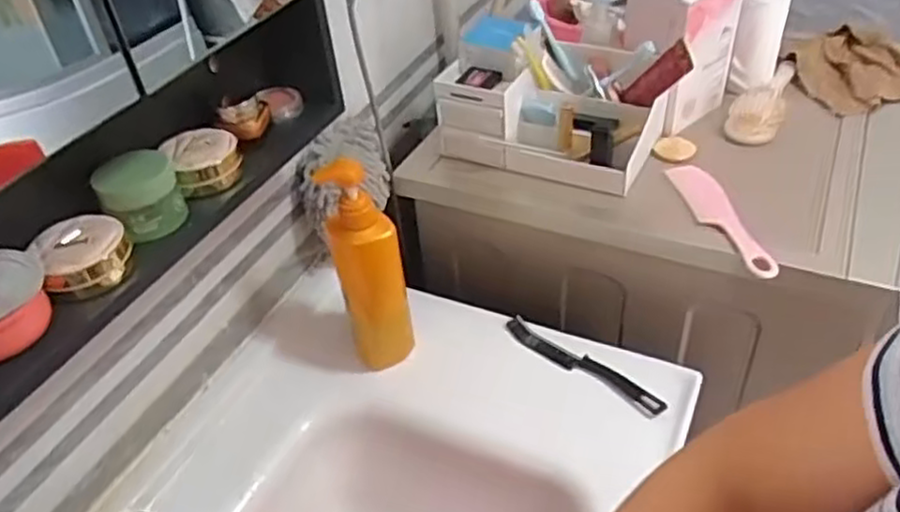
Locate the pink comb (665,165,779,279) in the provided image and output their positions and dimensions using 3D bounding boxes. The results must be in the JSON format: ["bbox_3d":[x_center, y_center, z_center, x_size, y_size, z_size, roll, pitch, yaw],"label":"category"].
[{"bbox_3d":[0.309,-0.045,0.820,0.048,0.008,0.208,-6,39,-7],"label":"pink comb"}]

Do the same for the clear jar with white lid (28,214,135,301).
[{"bbox_3d":[-0.287,0.001,0.565,0.064,0.043,0.062,-4,40,3],"label":"clear jar with white lid"}]

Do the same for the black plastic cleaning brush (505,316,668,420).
[{"bbox_3d":[0.152,0.126,0.828,0.210,0.008,0.029,28,67,33],"label":"black plastic cleaning brush"}]

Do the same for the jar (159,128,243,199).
[{"bbox_3d":[-0.223,-0.088,0.652,0.063,0.038,0.054,-25,44,-21],"label":"jar"}]

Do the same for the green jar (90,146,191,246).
[{"bbox_3d":[-0.257,-0.053,0.595,0.060,0.059,0.054,-22,43,-17],"label":"green jar"}]

